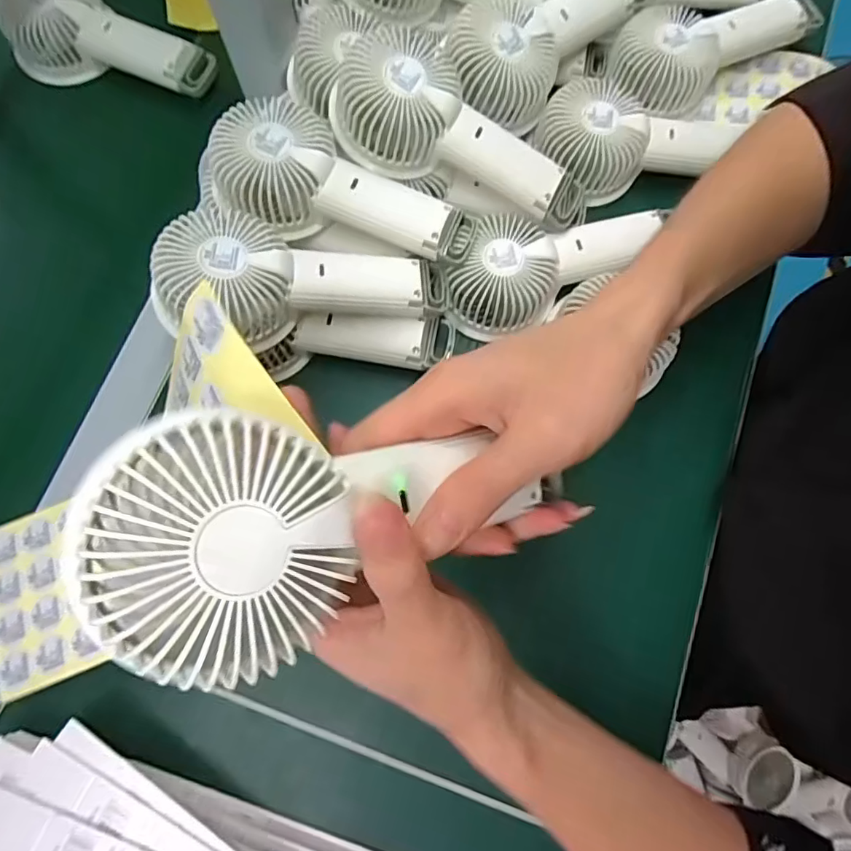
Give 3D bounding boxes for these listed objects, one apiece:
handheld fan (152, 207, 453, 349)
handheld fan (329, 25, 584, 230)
[{"bbox_3d":[-0.075,-0.091,0.339,0.177,0.034,0.071,0,76,-20],"label":"handheld fan"},{"bbox_3d":[0.028,-0.201,0.364,0.181,0.046,0.079,22,77,-11],"label":"handheld fan"}]

